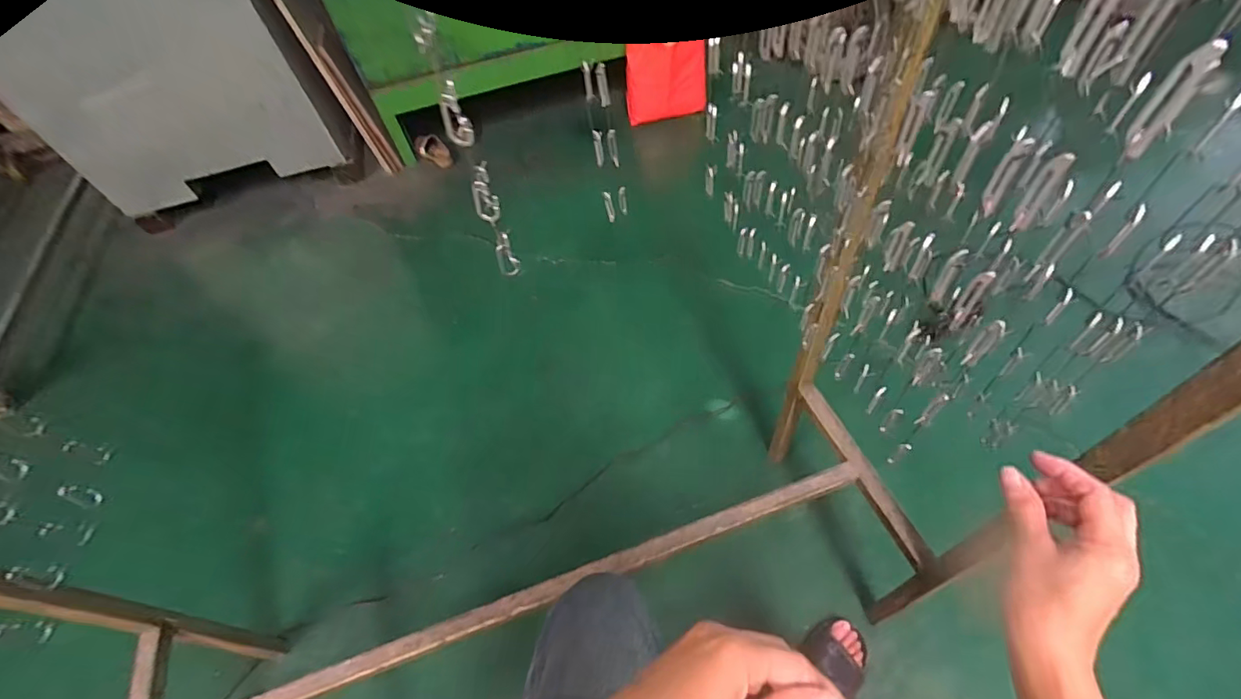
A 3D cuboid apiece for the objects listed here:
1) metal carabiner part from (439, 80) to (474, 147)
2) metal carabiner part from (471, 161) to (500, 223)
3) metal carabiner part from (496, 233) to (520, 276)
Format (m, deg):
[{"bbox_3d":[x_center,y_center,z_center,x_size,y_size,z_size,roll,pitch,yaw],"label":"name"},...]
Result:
[{"bbox_3d":[-0.112,-0.157,0.356,0.016,0.041,0.009,-20,55,-7],"label":"metal carabiner part"},{"bbox_3d":[-0.105,-0.120,0.409,0.017,0.047,0.007,-26,56,-11],"label":"metal carabiner part"},{"bbox_3d":[-0.100,-0.081,0.463,0.006,0.043,0.021,26,62,23],"label":"metal carabiner part"}]

